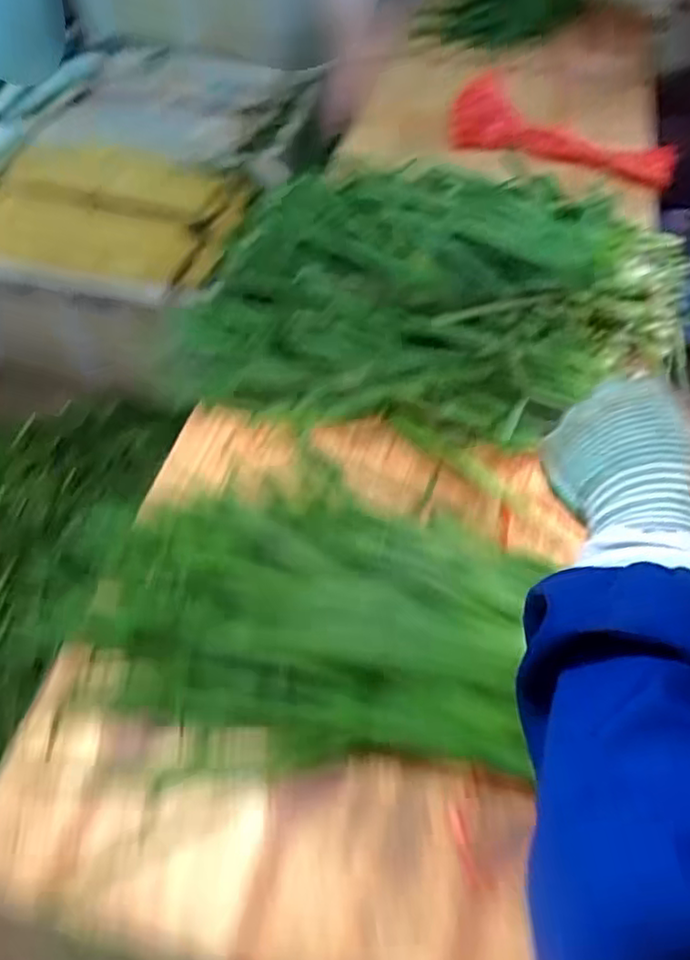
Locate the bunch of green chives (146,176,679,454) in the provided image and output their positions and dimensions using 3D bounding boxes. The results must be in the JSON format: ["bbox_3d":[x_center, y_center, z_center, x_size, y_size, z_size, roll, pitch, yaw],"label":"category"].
[{"bbox_3d":[0.103,-0.211,0.715,0.501,0.104,0.376,6,51,4],"label":"bunch of green chives"}]

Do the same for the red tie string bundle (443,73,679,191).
[{"bbox_3d":[0.312,-0.503,0.969,0.316,0.102,0.110,3,51,2],"label":"red tie string bundle"}]

